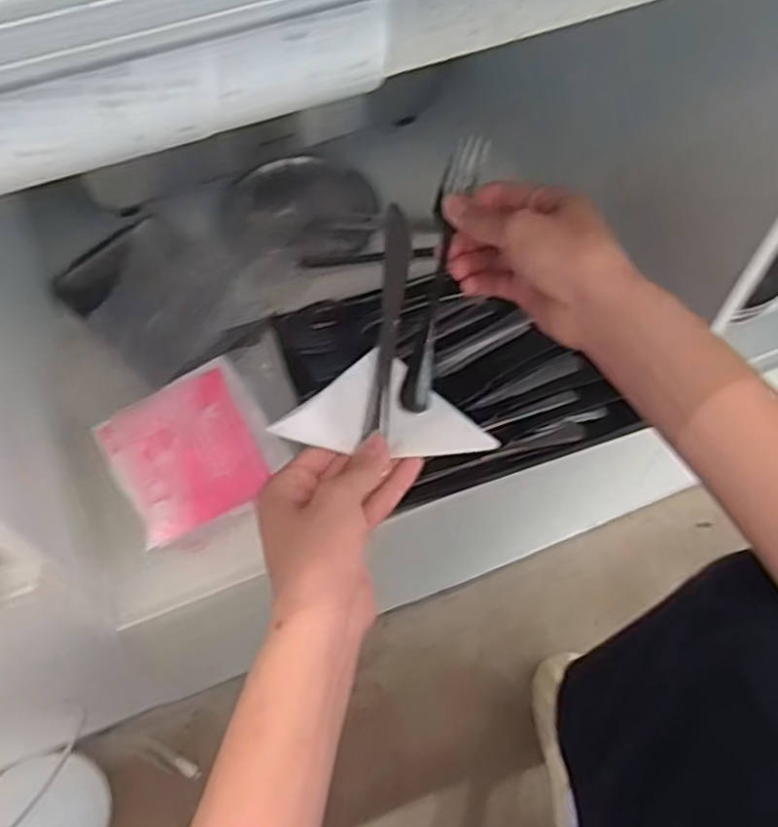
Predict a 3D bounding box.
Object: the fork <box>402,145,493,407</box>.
[{"bbox_3d":[0.034,-0.091,0.447,0.026,0.021,0.194,10,72,7],"label":"fork"}]

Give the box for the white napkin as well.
[{"bbox_3d":[-0.002,-0.010,0.459,0.133,0.040,0.070,-1,61,1],"label":"white napkin"}]

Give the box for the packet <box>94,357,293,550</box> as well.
[{"bbox_3d":[-0.149,0.026,0.533,0.115,0.011,0.125,-29,64,-14],"label":"packet"}]

